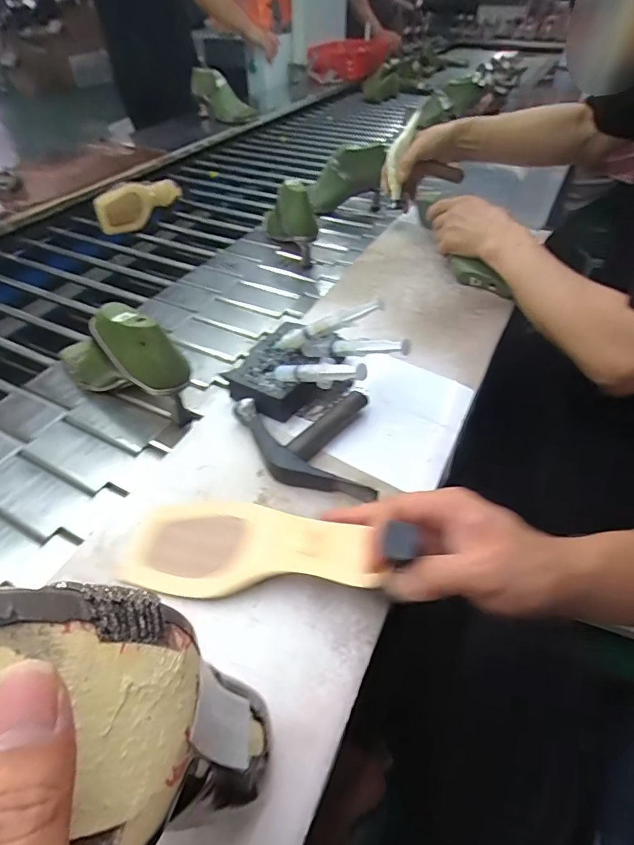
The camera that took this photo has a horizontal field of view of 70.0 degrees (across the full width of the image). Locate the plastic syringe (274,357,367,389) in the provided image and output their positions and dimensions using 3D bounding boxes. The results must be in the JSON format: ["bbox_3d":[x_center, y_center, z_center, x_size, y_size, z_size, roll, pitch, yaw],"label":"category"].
[{"bbox_3d":[-0.003,-0.047,0.434,0.020,0.023,0.144,-35,25,-29],"label":"plastic syringe"}]

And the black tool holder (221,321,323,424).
[{"bbox_3d":[-0.033,-0.062,0.508,0.092,0.031,0.132,25,50,23],"label":"black tool holder"}]

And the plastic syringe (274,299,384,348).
[{"bbox_3d":[0.009,-0.103,0.483,0.137,0.015,0.017,-14,36,33],"label":"plastic syringe"}]

